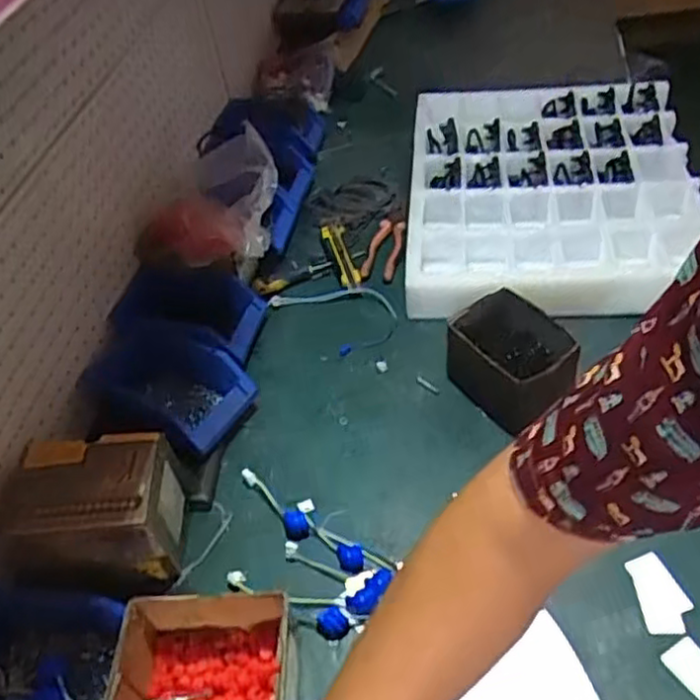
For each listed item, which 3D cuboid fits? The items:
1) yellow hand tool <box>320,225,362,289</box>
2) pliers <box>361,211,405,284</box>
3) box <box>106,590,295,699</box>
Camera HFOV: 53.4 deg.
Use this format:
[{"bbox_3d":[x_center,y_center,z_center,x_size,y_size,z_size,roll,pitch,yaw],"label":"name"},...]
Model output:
[{"bbox_3d":[-0.011,-0.146,1.074,0.033,0.022,0.149,-16,47,-6],"label":"yellow hand tool"},{"bbox_3d":[0.059,-0.174,1.108,0.052,0.019,0.200,4,48,12],"label":"pliers"},{"bbox_3d":[-0.126,0.300,0.619,0.148,0.084,0.135,-3,47,6],"label":"box"}]

